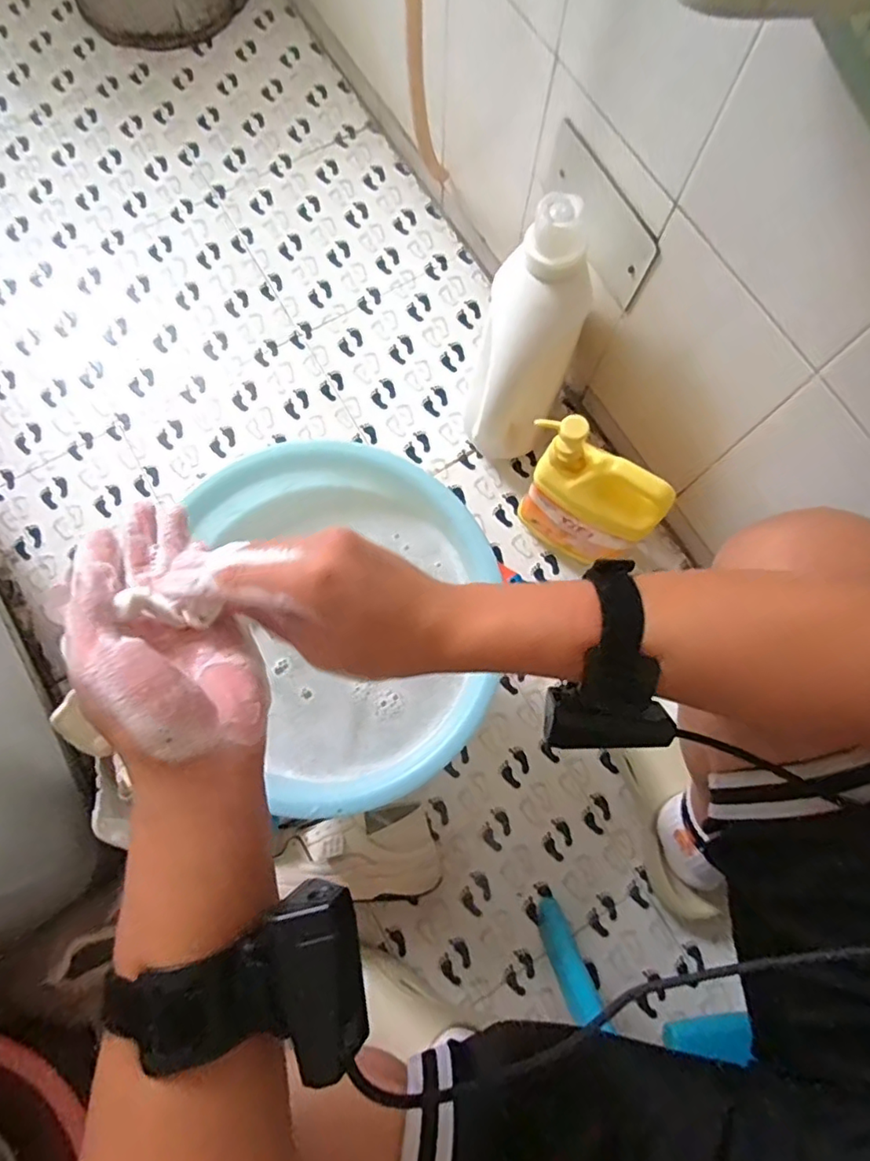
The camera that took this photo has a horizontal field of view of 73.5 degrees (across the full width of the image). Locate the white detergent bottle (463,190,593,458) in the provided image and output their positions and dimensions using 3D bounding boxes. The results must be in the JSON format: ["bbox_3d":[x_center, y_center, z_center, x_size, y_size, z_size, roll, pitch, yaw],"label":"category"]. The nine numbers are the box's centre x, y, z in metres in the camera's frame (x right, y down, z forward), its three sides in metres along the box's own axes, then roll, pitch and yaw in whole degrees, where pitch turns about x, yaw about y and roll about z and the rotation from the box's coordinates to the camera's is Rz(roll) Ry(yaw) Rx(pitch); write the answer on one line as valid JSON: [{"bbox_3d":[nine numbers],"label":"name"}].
[{"bbox_3d":[0.108,-0.265,0.663,0.117,0.301,0.100,10,49,1],"label":"white detergent bottle"}]

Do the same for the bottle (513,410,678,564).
[{"bbox_3d":[0.177,-0.091,0.715,0.162,0.261,0.059,36,79,7],"label":"bottle"}]

